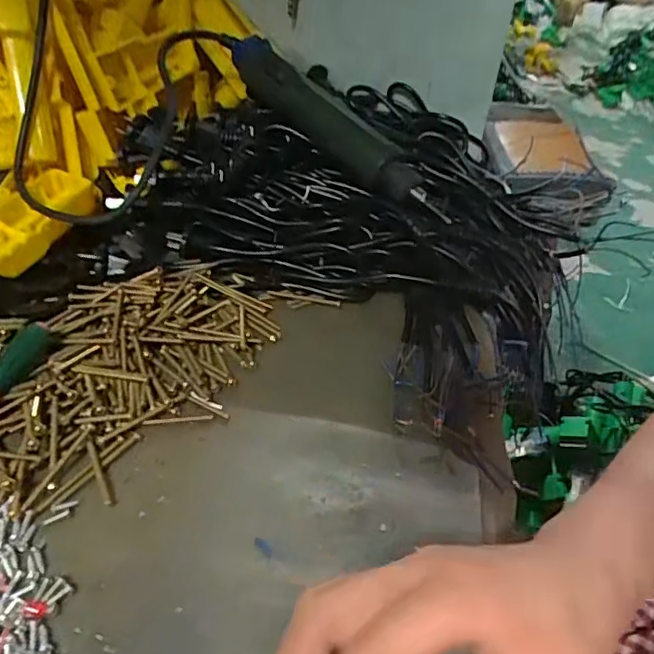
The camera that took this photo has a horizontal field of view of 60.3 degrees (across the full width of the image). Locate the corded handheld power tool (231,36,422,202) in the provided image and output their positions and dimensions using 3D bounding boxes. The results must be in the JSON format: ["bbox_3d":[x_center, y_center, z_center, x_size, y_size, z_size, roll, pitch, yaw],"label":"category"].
[{"bbox_3d":[0.000,-0.189,0.503,0.225,0.051,0.049,43,51,16],"label":"corded handheld power tool"}]

